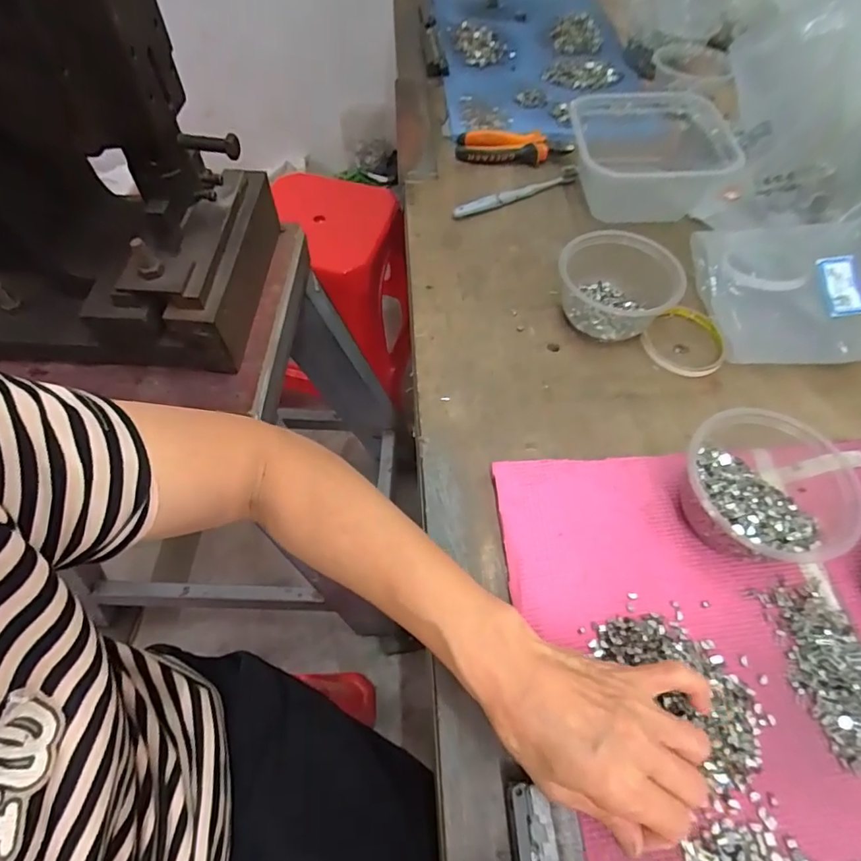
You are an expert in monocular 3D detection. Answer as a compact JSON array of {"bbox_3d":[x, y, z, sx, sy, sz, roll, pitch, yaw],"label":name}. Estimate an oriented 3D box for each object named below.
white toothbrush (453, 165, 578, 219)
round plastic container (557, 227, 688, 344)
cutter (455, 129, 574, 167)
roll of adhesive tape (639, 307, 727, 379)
[{"bbox_3d":[0.107,-0.296,0.635,0.182,0.013,0.026,-27,61,-16],"label":"white toothbrush"},{"bbox_3d":[0.184,-0.146,0.513,0.099,0.069,0.099,0,57,0],"label":"round plastic container"},{"bbox_3d":[0.111,-0.379,0.679,0.150,0.026,0.059,4,57,3],"label":"cutter"},{"bbox_3d":[0.258,-0.091,0.514,0.074,0.012,0.084,29,62,18],"label":"roll of adhesive tape"}]

